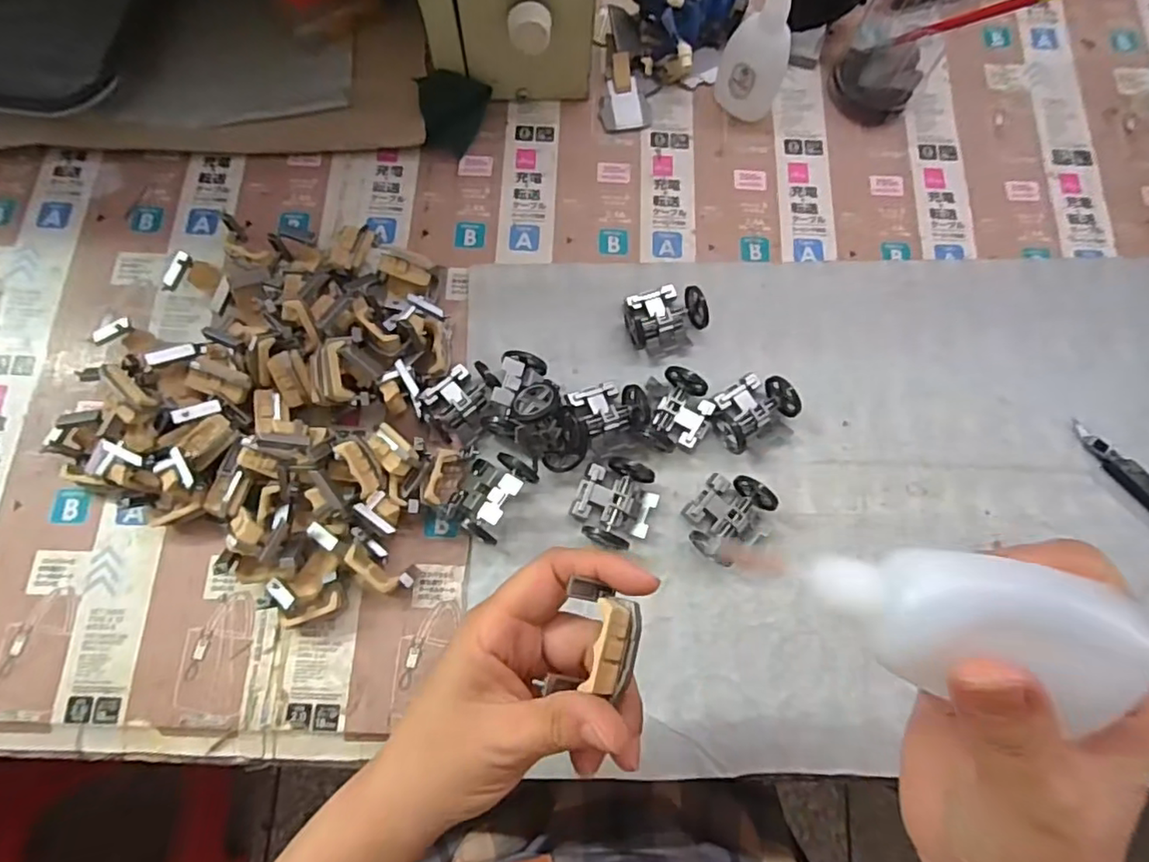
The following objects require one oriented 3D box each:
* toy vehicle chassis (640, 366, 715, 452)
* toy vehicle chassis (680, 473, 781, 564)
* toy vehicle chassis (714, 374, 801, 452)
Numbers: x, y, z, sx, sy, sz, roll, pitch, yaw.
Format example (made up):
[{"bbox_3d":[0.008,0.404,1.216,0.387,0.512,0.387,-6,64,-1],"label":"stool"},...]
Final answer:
[{"bbox_3d":[0.064,-0.009,0.357,0.035,0.023,0.049,25,77,5],"label":"toy vehicle chassis"},{"bbox_3d":[0.088,0.050,0.343,0.044,0.022,0.049,40,79,8],"label":"toy vehicle chassis"},{"bbox_3d":[0.106,-0.013,0.361,0.049,0.023,0.034,-33,79,-8],"label":"toy vehicle chassis"}]

